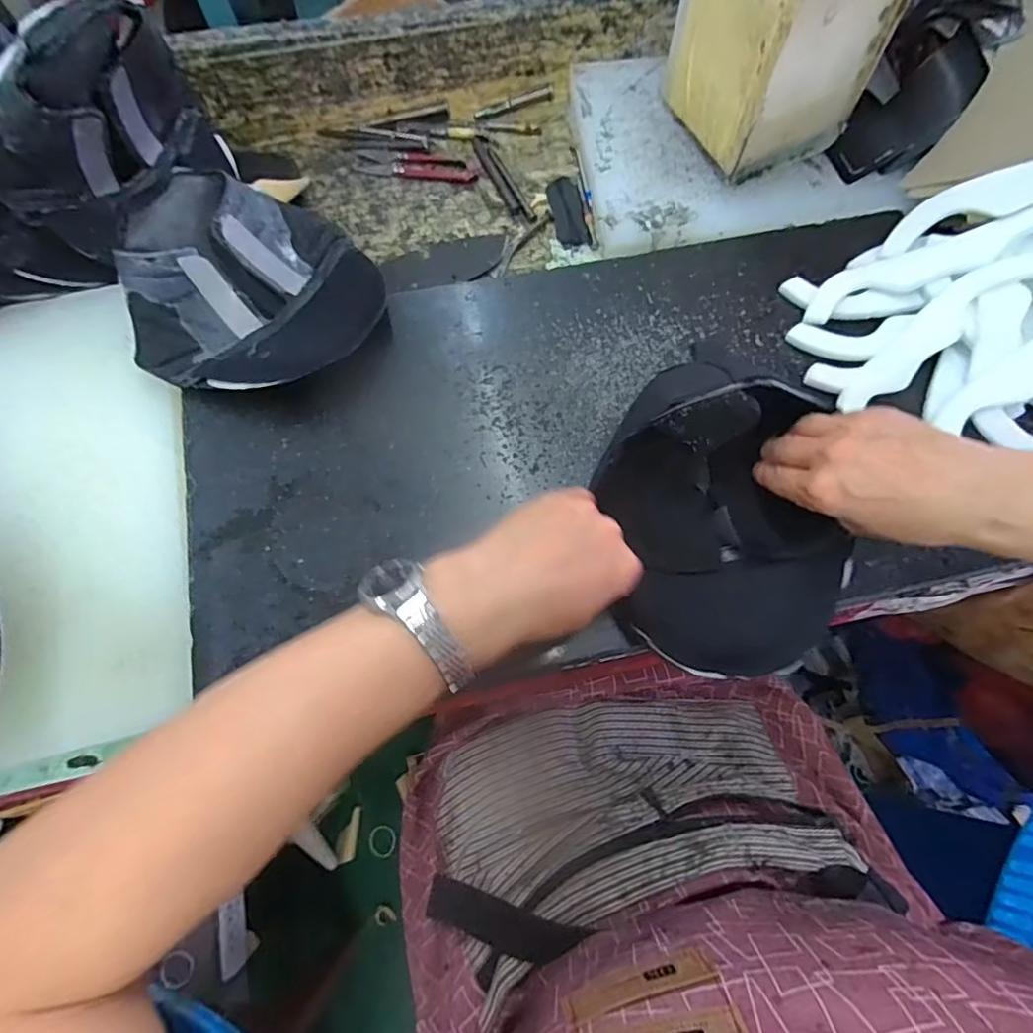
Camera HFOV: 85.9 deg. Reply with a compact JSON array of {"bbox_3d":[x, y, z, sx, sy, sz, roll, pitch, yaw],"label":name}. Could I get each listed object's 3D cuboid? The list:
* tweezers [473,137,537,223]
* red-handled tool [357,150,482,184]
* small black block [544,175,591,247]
[{"bbox_3d":[-0.012,-0.301,0.496,0.020,0.004,0.103,-25,75,-7],"label":"tweezers"},{"bbox_3d":[-0.092,-0.322,0.512,0.111,0.006,0.028,6,73,2],"label":"red-handled tool"},{"bbox_3d":[0.046,-0.275,0.499,0.030,0.004,0.076,-9,73,-3],"label":"small black block"}]

